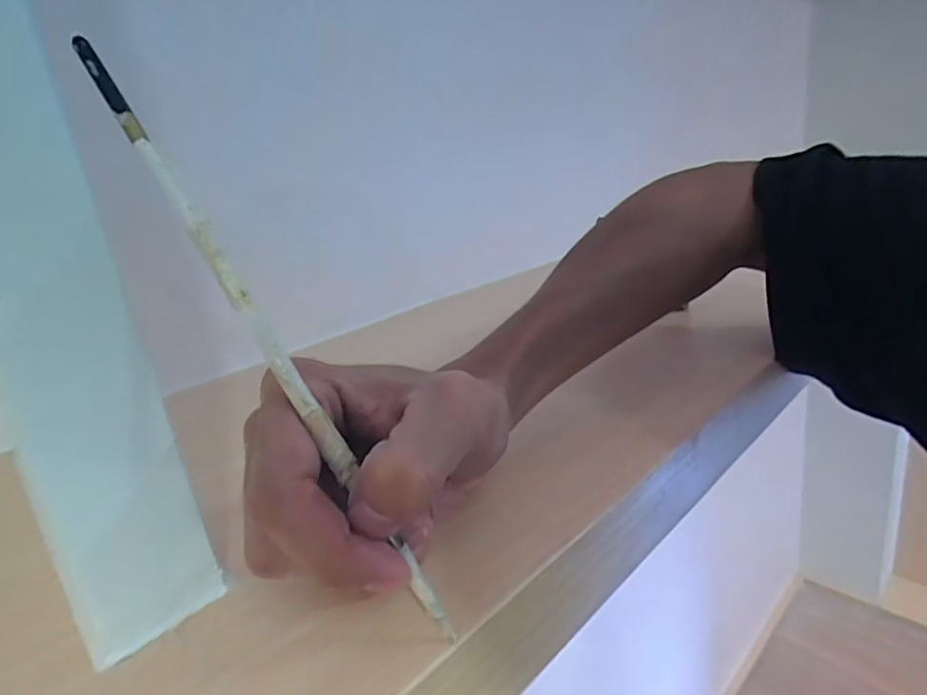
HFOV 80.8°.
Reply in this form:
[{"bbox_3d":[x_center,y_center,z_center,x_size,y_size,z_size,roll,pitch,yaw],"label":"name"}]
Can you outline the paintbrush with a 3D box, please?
[{"bbox_3d":[-0.057,-0.002,0.158,0.006,0.200,0.006,-32,1,32],"label":"paintbrush"}]

